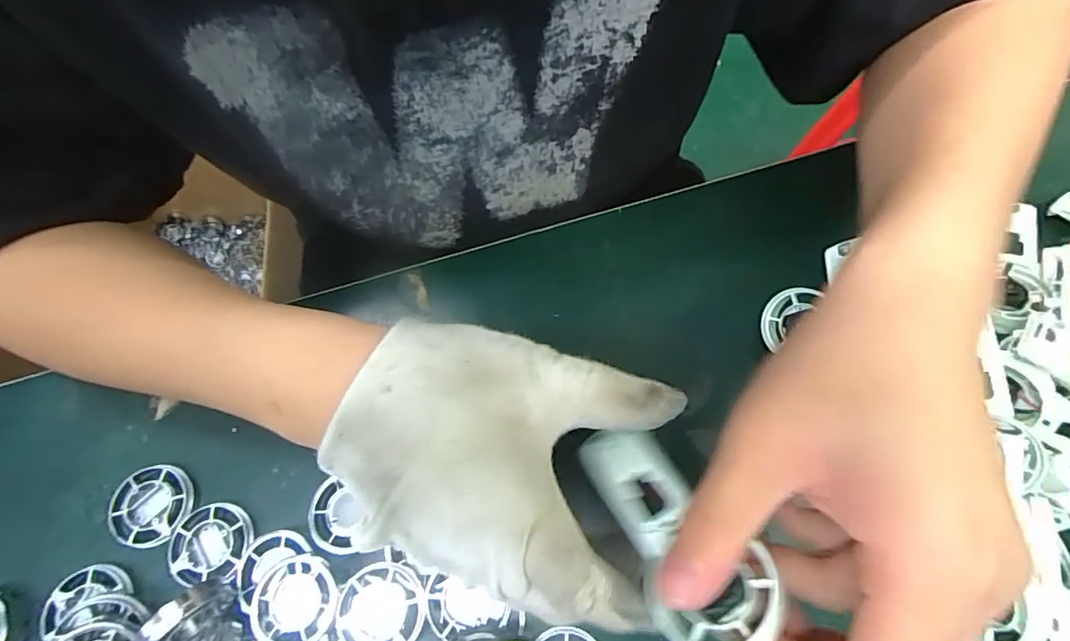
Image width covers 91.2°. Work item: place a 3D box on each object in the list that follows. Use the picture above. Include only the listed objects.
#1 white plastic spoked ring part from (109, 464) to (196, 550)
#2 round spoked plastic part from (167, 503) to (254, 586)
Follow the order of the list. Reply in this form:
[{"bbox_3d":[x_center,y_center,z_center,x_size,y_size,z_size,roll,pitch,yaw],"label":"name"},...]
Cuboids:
[{"bbox_3d":[-0.197,0.094,0.271,0.038,0.011,0.040,0,70,1],"label":"white plastic spoked ring part"},{"bbox_3d":[-0.161,0.111,0.262,0.038,0.008,0.035,0,70,1],"label":"round spoked plastic part"}]

